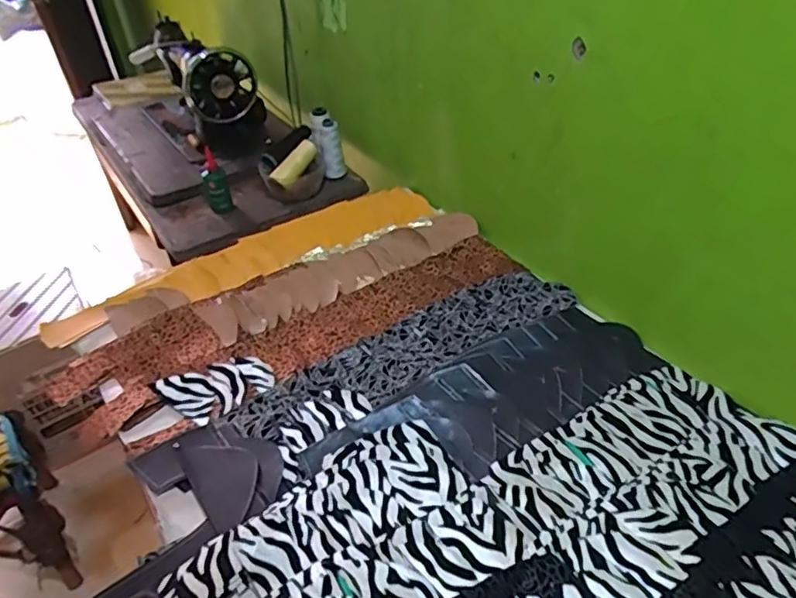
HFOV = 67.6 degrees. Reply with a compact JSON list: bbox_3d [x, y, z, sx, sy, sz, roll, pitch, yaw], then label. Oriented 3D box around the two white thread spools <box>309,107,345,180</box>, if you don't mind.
[{"bbox_3d":[-0.140,-0.306,1.168,0.053,0.118,0.094,-16,41,-12],"label":"two white thread spools"}]

